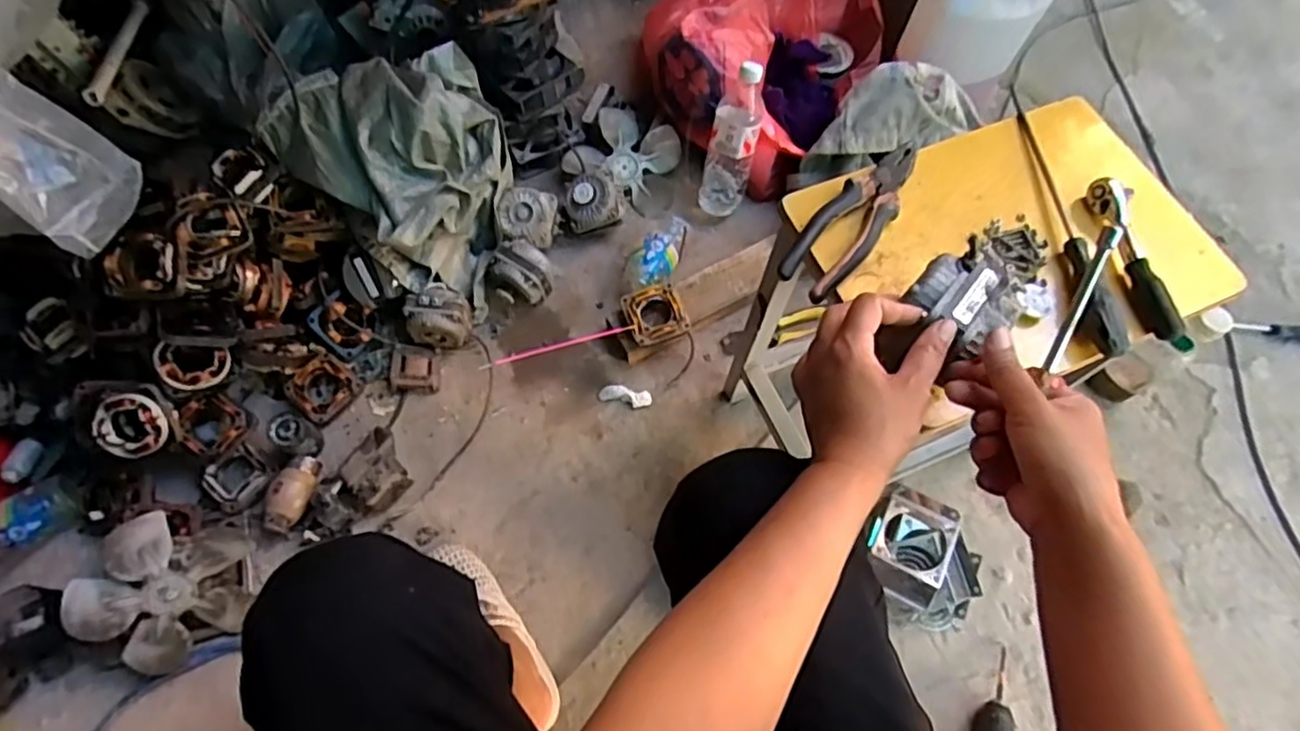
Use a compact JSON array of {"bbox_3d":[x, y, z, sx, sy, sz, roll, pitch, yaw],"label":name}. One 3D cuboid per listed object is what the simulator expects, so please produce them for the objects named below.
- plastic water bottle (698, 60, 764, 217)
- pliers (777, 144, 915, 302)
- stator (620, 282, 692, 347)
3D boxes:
[{"bbox_3d":[0.125,-0.336,1.021,0.065,0.225,0.057,17,41,5],"label":"plastic water bottle"},{"bbox_3d":[0.175,-0.127,0.574,0.054,0.014,0.179,38,72,14],"label":"pliers"},{"bbox_3d":[0.006,-0.074,0.957,0.077,0.025,0.079,-21,69,-9],"label":"stator"}]

